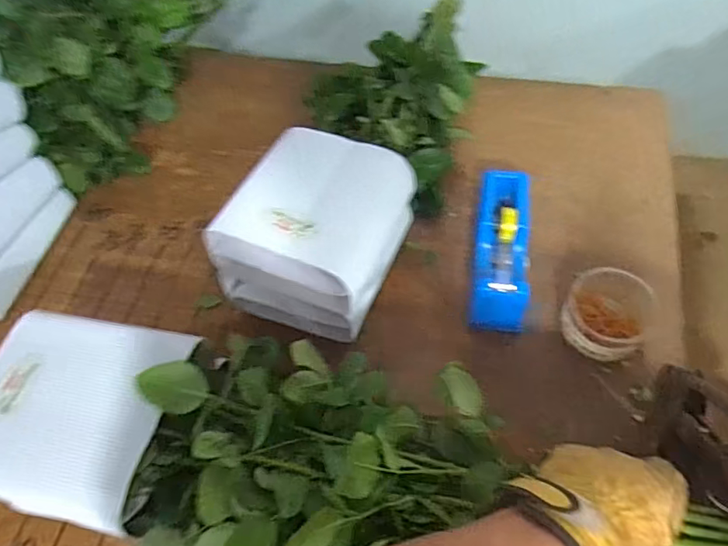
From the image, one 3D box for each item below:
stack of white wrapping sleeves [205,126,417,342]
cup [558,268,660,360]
[{"bbox_3d":[-0.060,-0.061,0.707,0.184,0.167,0.218,18,62,15],"label":"stack of white wrapping sleeves"},{"bbox_3d":[0.307,0.057,0.689,0.105,0.081,0.110,-2,58,3],"label":"cup"}]

